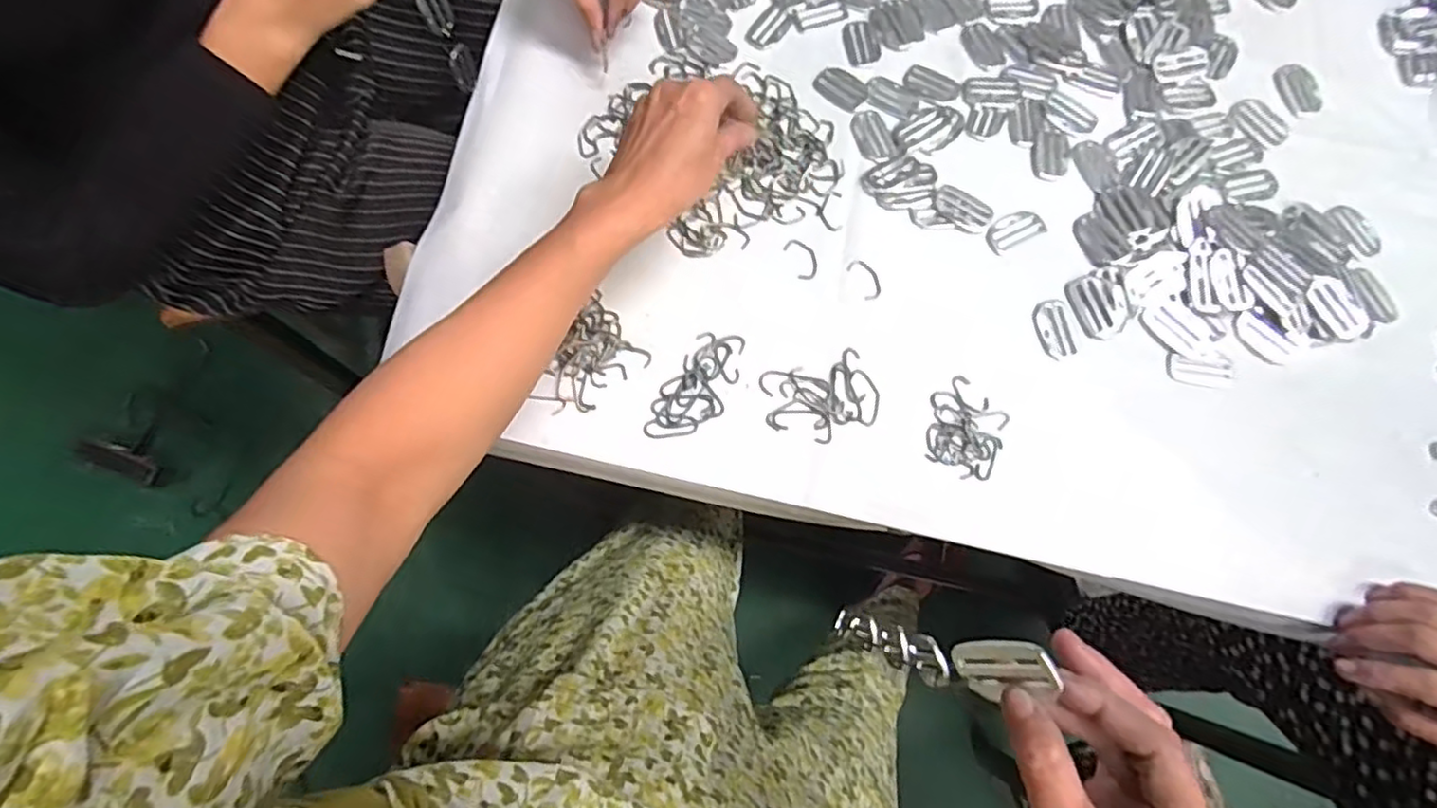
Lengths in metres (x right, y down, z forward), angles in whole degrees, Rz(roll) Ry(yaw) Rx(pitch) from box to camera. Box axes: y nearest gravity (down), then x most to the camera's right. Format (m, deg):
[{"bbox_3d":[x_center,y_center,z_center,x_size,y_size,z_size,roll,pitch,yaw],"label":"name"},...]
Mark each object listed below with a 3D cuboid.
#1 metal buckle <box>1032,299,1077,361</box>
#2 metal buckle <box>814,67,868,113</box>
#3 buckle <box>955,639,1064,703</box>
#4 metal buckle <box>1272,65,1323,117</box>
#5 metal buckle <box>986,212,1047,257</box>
[{"bbox_3d":[0.252,-0.056,0.497,0.026,0.004,0.046,-9,76,-2],"label":"metal buckle"},{"bbox_3d":[0.102,-0.262,0.548,0.044,0.004,0.031,40,79,9],"label":"metal buckle"},{"bbox_3d":[0.119,0.112,0.280,0.010,0.048,0.024,18,64,-31],"label":"buckle"},{"bbox_3d":[0.482,-0.263,0.552,0.034,0.004,0.047,-12,76,-3],"label":"metal buckle"},{"bbox_3d":[0.232,-0.137,0.519,0.046,0.004,0.027,-26,77,-6],"label":"metal buckle"}]

